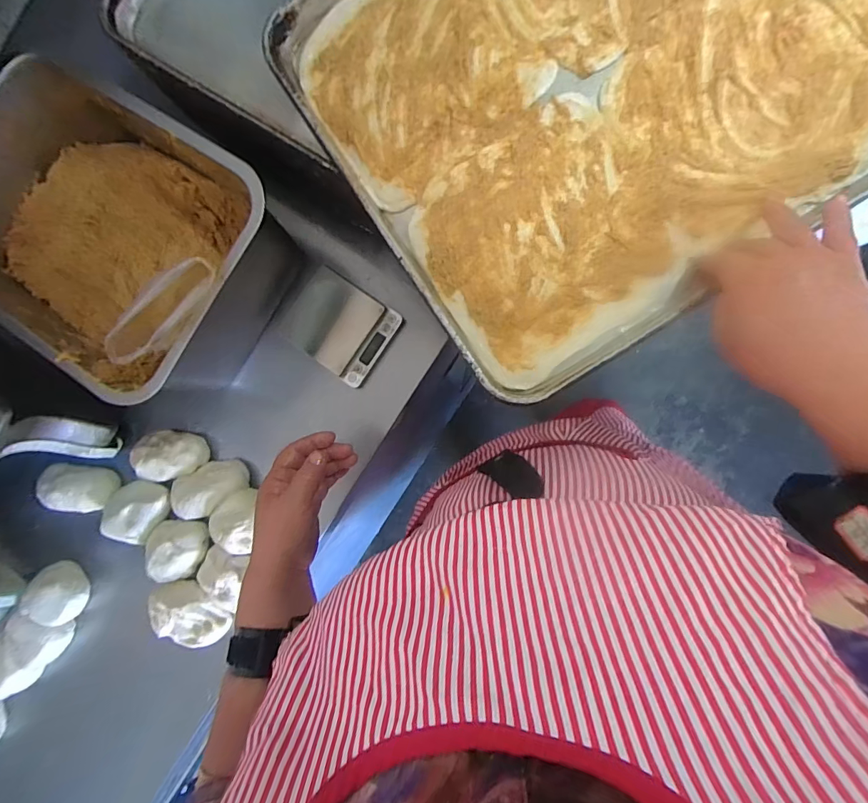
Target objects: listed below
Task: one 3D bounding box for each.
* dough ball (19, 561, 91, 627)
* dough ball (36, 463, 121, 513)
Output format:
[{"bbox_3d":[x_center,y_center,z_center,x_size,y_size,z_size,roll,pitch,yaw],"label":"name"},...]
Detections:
[{"bbox_3d":[-0.467,0.237,0.563,0.061,0.045,0.068,5,88,8],"label":"dough ball"},{"bbox_3d":[-0.453,0.109,0.576,0.087,0.038,0.057,4,88,8],"label":"dough ball"}]

